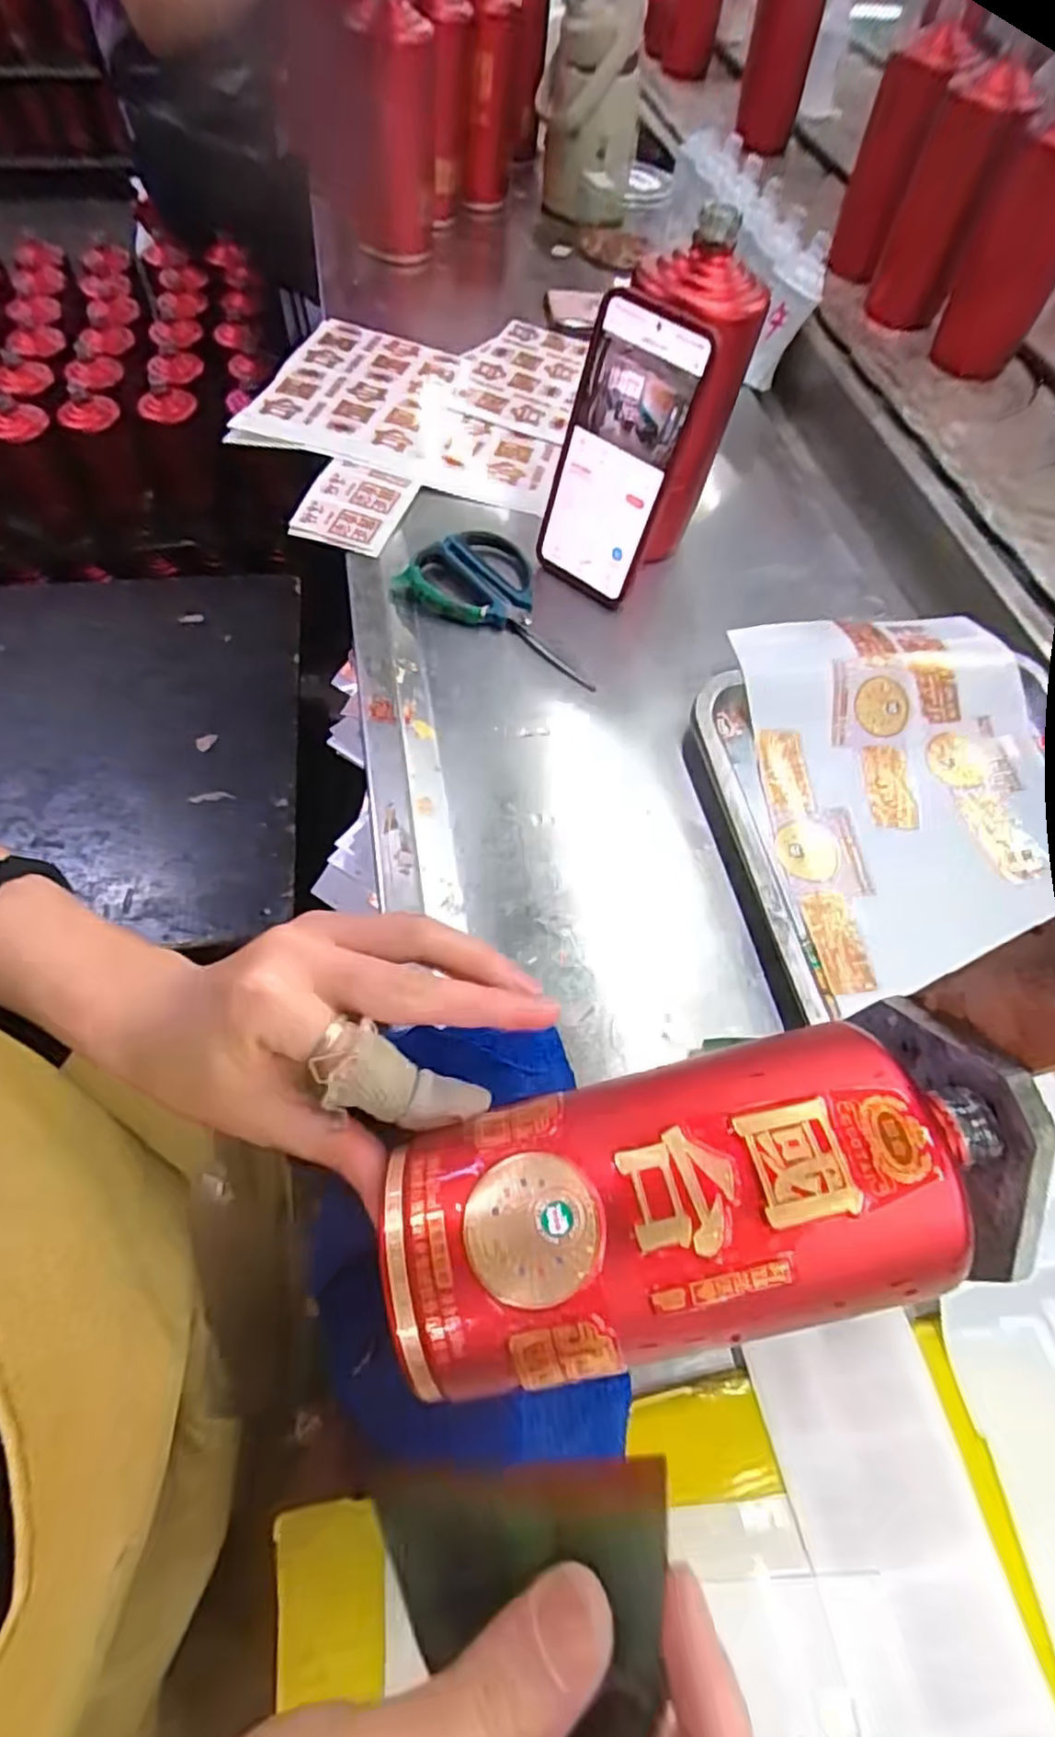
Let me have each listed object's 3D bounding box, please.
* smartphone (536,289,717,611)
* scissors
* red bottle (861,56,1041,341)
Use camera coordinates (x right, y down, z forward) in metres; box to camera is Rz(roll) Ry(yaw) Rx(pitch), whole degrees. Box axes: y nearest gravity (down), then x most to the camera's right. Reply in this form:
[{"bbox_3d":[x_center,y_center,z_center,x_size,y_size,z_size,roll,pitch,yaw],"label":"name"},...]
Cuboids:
[{"bbox_3d":[0.056,-0.269,0.455,0.081,0.165,0.016,35,48,12],"label":"smartphone"},{"bbox_3d":[-0.008,-0.194,0.490,0.159,0.012,0.092,30,63,12],"label":"scissors"},{"bbox_3d":[0.414,-0.660,0.685,0.068,0.179,0.086,15,61,4],"label":"red bottle"}]

